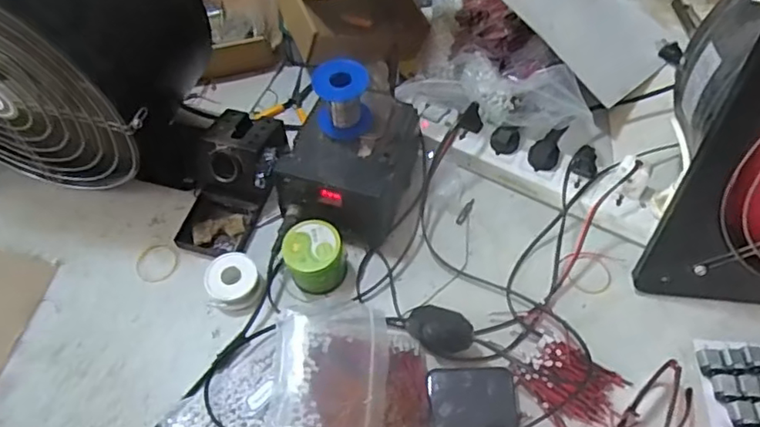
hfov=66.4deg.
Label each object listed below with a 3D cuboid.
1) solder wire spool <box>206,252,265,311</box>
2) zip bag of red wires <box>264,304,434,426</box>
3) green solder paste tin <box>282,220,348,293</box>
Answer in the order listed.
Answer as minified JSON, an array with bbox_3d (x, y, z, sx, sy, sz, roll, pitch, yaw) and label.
[{"bbox_3d":[-0.149,0.069,0.595,0.052,0.026,0.057,-13,57,-6],"label":"solder wire spool"},{"bbox_3d":[-0.019,0.171,0.480,0.125,0.098,0.171,-4,57,0],"label":"zip bag of red wires"},{"bbox_3d":[-0.066,0.043,0.590,0.057,0.053,0.057,-11,57,-5],"label":"green solder paste tin"}]

